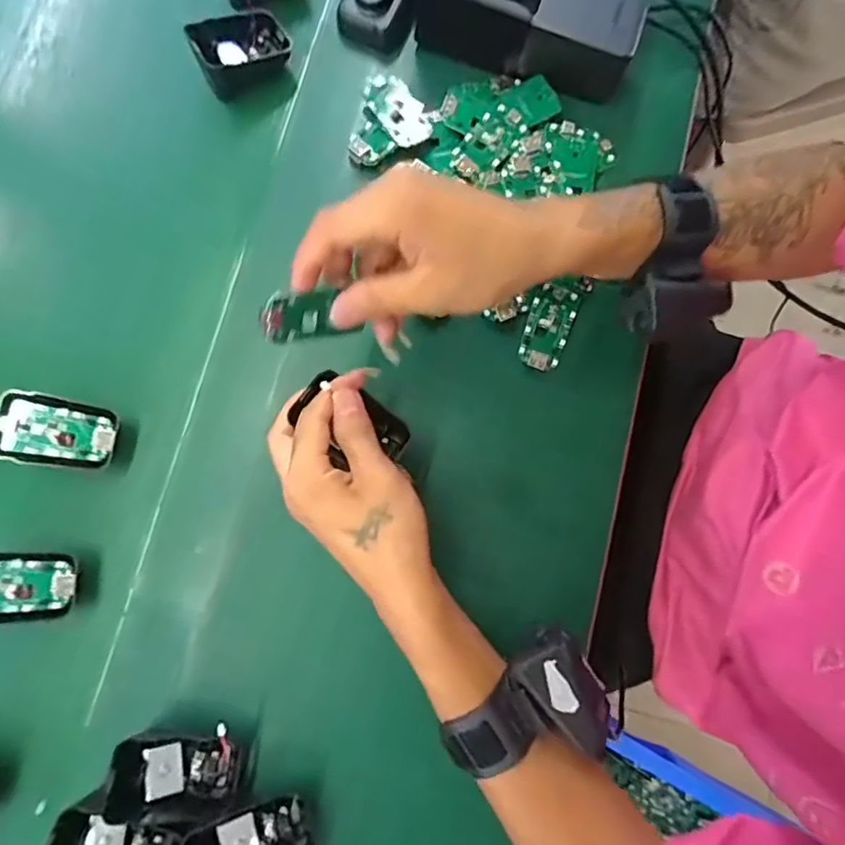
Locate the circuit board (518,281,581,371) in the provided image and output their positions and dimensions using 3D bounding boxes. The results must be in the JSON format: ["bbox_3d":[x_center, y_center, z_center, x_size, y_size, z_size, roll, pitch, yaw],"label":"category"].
[{"bbox_3d":[0.090,-0.068,0.401,0.031,0.006,0.062,21,81,5],"label":"circuit board"}]

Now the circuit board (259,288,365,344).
[{"bbox_3d":[-0.061,-0.059,0.310,0.057,0.029,0.011,-9,39,-36],"label":"circuit board"}]

